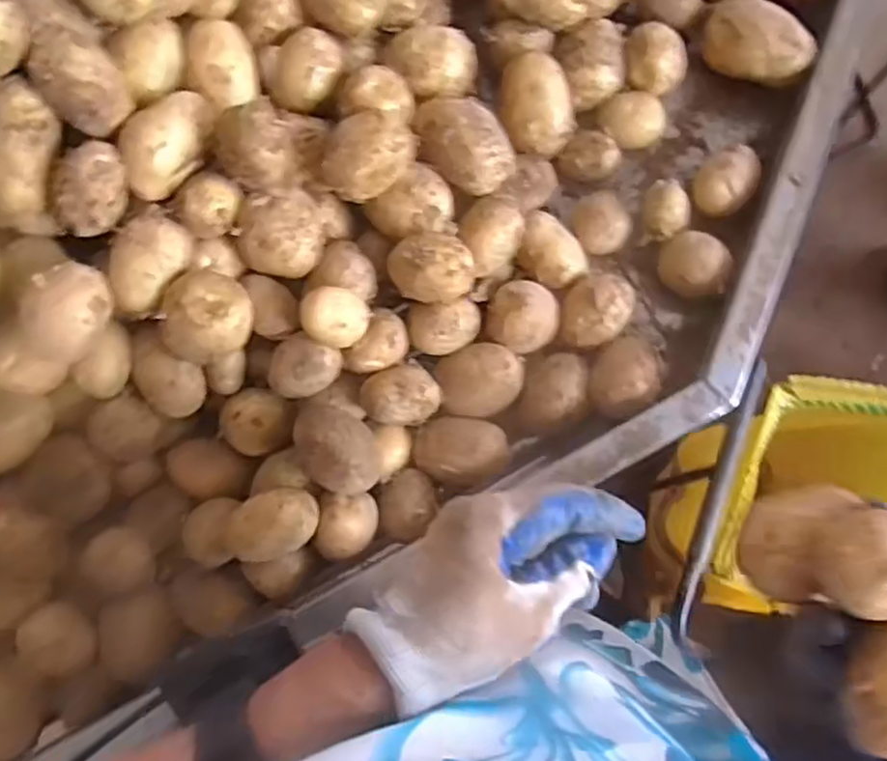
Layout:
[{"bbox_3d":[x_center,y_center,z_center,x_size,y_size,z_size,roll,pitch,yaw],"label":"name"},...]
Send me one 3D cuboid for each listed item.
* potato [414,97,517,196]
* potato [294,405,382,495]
[{"bbox_3d":[0.015,-0.164,0.508,0.072,0.052,0.050,37,89,10],"label":"potato"},{"bbox_3d":[-0.069,0.046,0.489,0.042,0.049,0.066,-36,81,2],"label":"potato"}]

